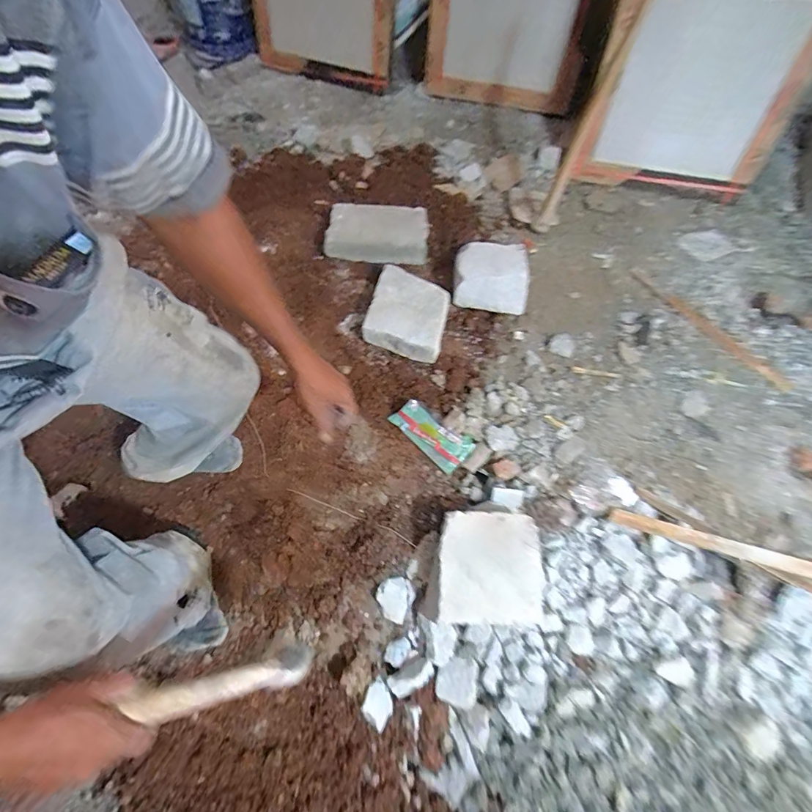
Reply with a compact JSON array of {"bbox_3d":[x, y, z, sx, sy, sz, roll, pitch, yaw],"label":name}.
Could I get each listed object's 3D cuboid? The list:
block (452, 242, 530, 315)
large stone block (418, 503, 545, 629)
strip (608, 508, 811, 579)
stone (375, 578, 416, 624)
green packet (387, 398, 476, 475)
[{"bbox_3d":[0.243,-0.377,1.192,0.210,0.119,0.232,10,62,5],"label":"block"},{"bbox_3d":[0.151,0.315,0.801,0.212,0.100,0.217,10,62,4],"label":"large stone block"},{"bbox_3d":[0.697,0.302,0.857,0.512,0.009,0.034,15,86,7],"label":"strip"},{"bbox_3d":[-0.023,0.379,0.812,0.069,0.050,0.078,27,65,13],"label":"stone"},{"bbox_3d":[0.063,0.062,0.986,0.095,0.031,0.198,-41,70,-20],"label":"green packet"}]

